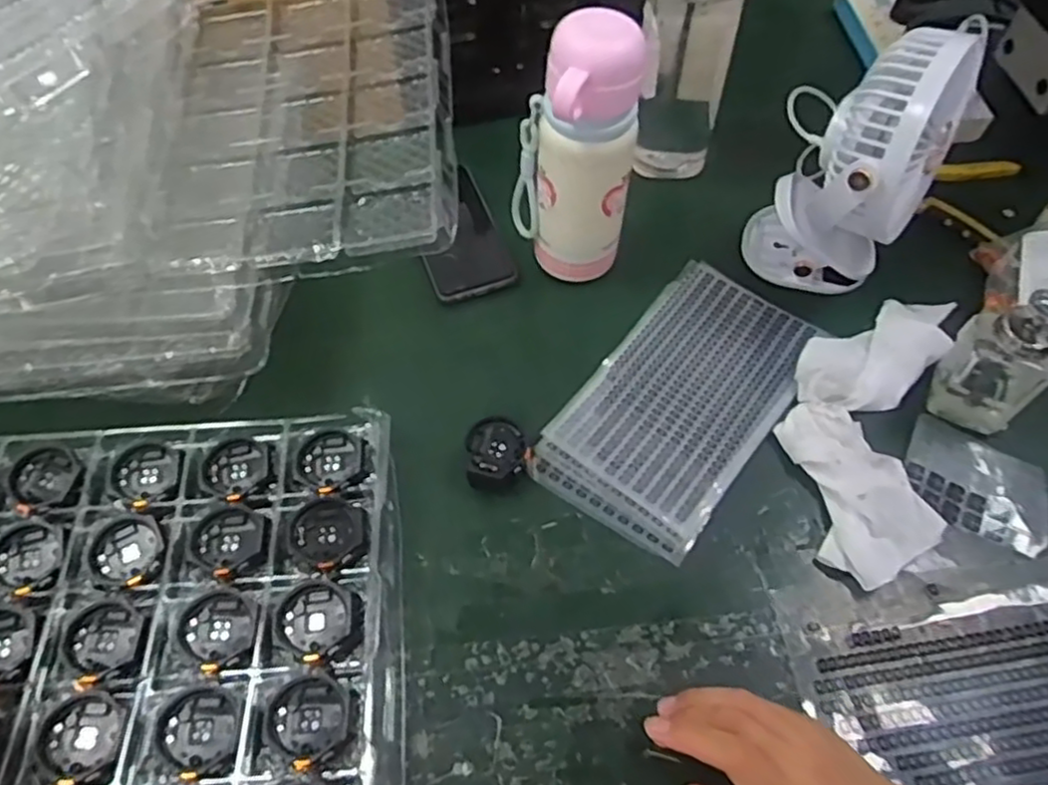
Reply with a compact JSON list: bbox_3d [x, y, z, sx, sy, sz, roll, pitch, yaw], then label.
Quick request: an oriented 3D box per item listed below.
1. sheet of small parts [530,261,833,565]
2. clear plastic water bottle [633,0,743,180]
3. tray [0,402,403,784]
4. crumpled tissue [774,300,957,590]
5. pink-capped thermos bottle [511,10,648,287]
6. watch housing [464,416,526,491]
[{"bbox_3d":[0.123,0.002,0.564,0.136,0.012,0.247,30,63,21],"label":"sheet of small parts"},{"bbox_3d":[0.142,-0.294,0.621,0.071,0.235,0.064,10,59,8],"label":"clear plastic water bottle"},{"bbox_3d":[-0.303,0.170,0.456,0.436,0.039,0.313,-5,56,-1],"label":"tray"},{"bbox_3d":[0.259,0.020,0.539,0.111,0.026,0.245,15,60,10],"label":"crumpled tissue"},{"bbox_3d":[0.040,-0.180,0.555,0.069,0.208,0.070,-1,56,2],"label":"pink-capped thermos bottle"},{"bbox_3d":[-0.021,0.045,0.532,0.042,0.026,0.045,-7,56,-2],"label":"watch housing"}]

